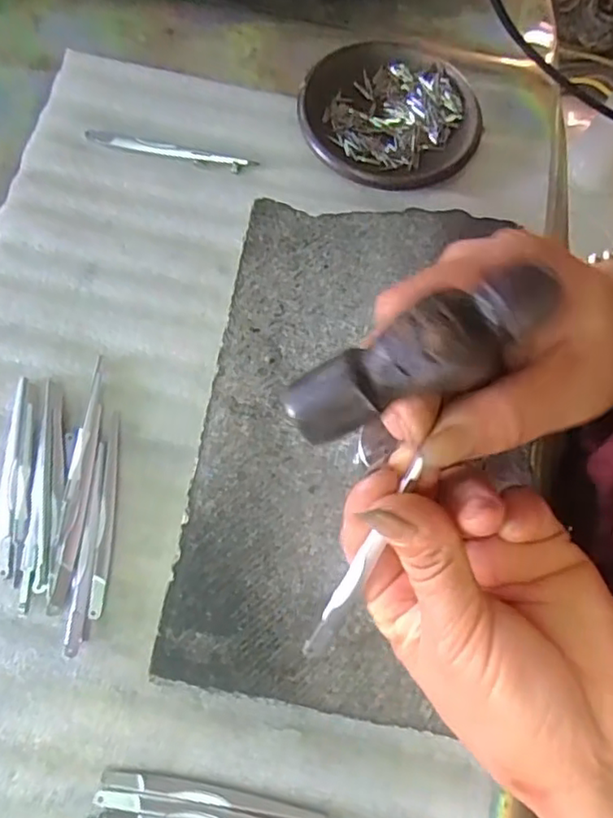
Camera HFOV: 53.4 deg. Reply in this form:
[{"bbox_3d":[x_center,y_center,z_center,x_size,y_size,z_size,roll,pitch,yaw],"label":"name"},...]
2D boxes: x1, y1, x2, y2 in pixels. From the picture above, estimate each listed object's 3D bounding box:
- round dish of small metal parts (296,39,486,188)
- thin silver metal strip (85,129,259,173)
[{"bbox_3d":[0.053,-0.188,0.390,0.111,0.016,0.113,1,71,-4],"label":"round dish of small metal parts"},{"bbox_3d":[-0.085,-0.162,0.379,0.107,0.004,0.010,12,71,0],"label":"thin silver metal strip"}]

